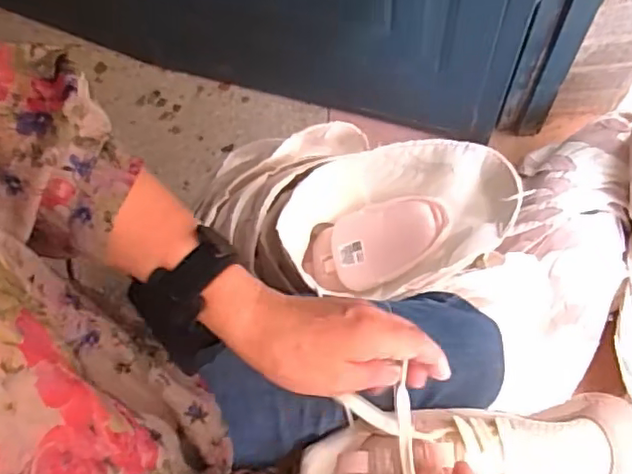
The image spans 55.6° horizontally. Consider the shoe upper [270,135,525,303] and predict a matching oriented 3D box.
[{"bbox_3d":[0.079,-0.014,0.573,0.225,0.080,0.151,-12,71,25],"label":"shoe upper"}]

